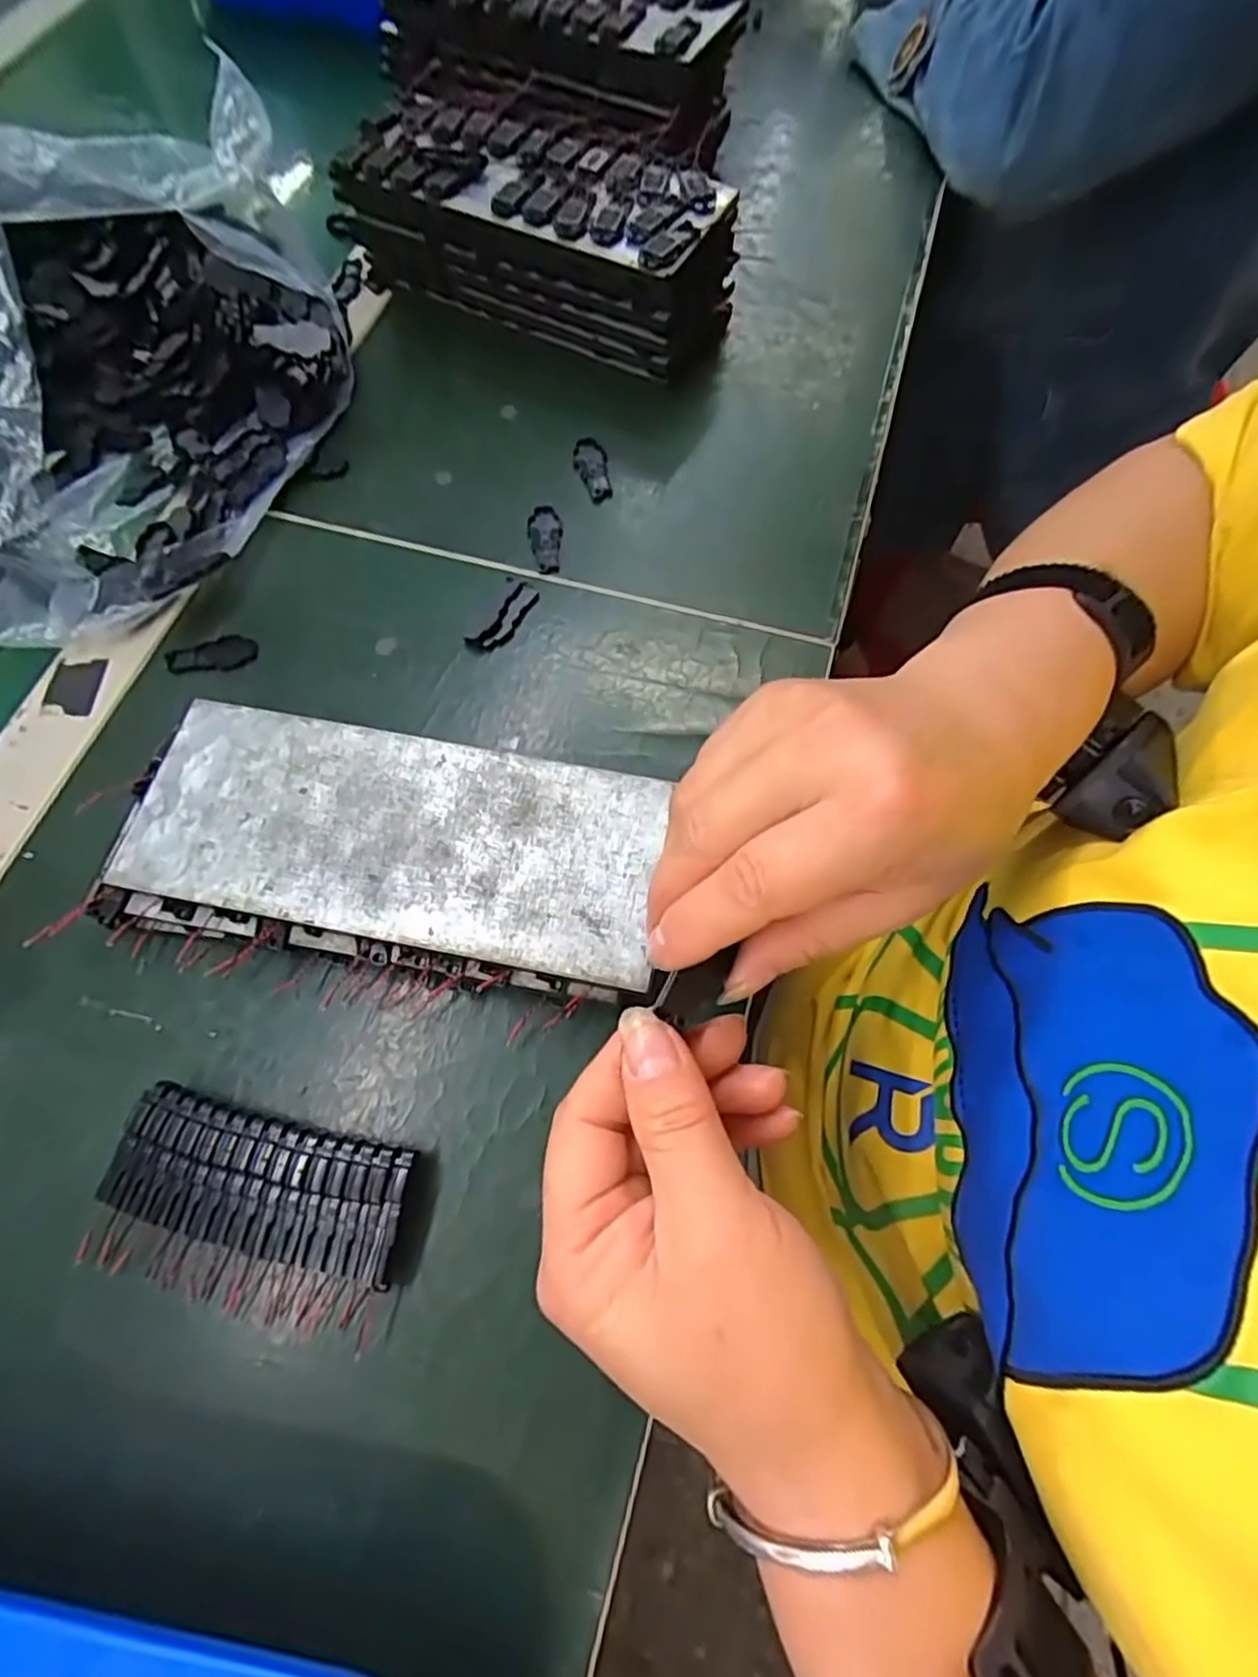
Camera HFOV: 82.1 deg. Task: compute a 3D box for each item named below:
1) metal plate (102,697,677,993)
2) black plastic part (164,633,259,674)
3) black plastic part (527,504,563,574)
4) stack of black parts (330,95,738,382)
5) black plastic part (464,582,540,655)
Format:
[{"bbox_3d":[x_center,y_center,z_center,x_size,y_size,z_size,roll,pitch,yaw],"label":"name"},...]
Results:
[{"bbox_3d":[-0.085,-0.003,0.263,0.189,0.004,0.078,11,68,5],"label":"metal plate"},{"bbox_3d":[-0.189,-0.083,0.325,0.039,0.004,0.018,-12,68,-5],"label":"black plastic part"},{"bbox_3d":[-0.040,-0.145,0.351,0.016,0.004,0.040,-6,68,-3],"label":"black plastic part"},{"bbox_3d":[-0.046,-0.324,0.388,0.209,0.064,0.078,27,70,10],"label":"stack of black parts"},{"bbox_3d":[-0.057,-0.099,0.329,0.015,0.006,0.041,37,72,13],"label":"black plastic part"}]

